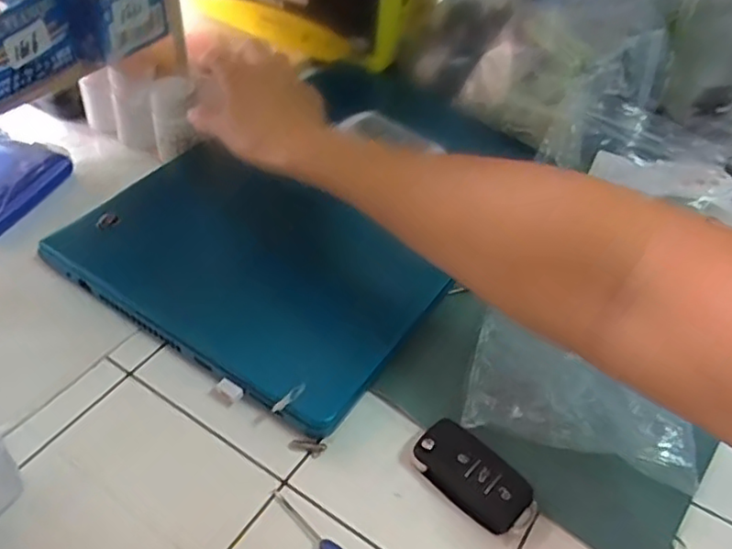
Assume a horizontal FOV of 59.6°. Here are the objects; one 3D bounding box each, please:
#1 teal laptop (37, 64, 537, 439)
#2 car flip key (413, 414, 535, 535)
[{"bbox_3d":[-0.026,-0.069,0.511,0.246,0.029,0.381,26,48,19],"label":"teal laptop"},{"bbox_3d":[0.059,0.109,0.343,0.067,0.019,0.033,33,51,25],"label":"car flip key"}]

